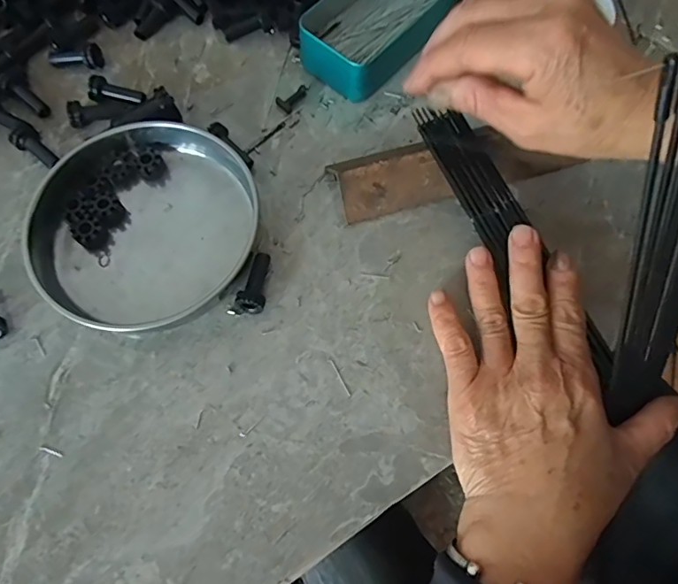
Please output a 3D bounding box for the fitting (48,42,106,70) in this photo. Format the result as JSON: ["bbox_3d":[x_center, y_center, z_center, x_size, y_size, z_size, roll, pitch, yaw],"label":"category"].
[{"bbox_3d":[-0.200,-0.178,0.378,0.044,0.015,0.017,7,68,16],"label":"fitting"}]

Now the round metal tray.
[{"bbox_3d":[-0.125,-0.045,0.320,0.134,0.028,0.137,0,68,0],"label":"round metal tray"}]

